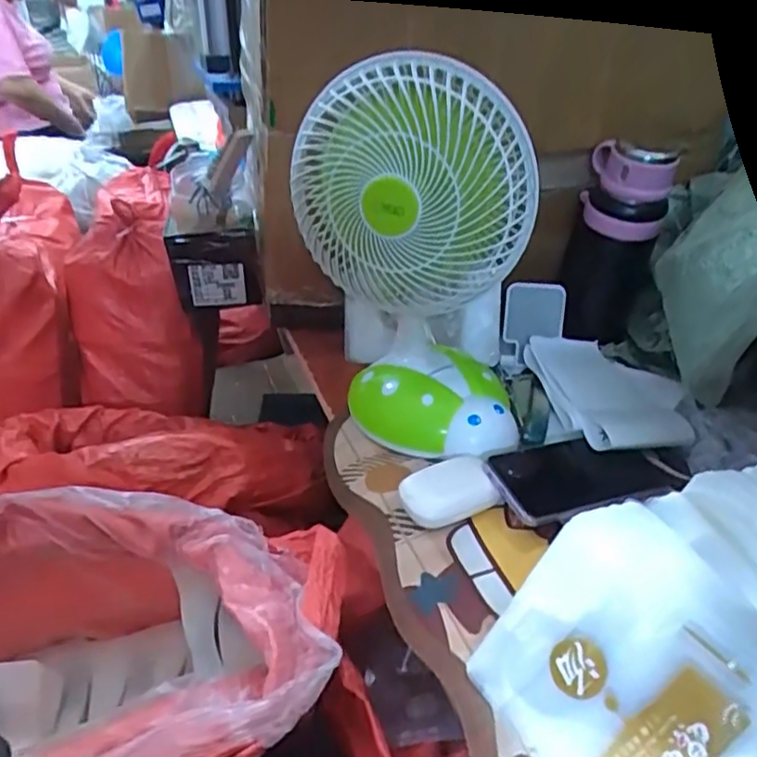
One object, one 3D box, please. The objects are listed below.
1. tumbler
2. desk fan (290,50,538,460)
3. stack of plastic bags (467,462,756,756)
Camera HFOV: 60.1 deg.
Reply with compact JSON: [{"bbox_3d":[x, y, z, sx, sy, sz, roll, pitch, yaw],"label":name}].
[{"bbox_3d":[0.255,-0.146,0.720,0.089,0.209,0.091,10,35,13],"label":"tumbler"},{"bbox_3d":[0.042,-0.119,0.630,0.215,0.330,0.206,10,35,12],"label":"desk fan"},{"bbox_3d":[0.224,0.164,0.420,0.271,0.104,0.184,-16,37,-24],"label":"stack of plastic bags"}]

